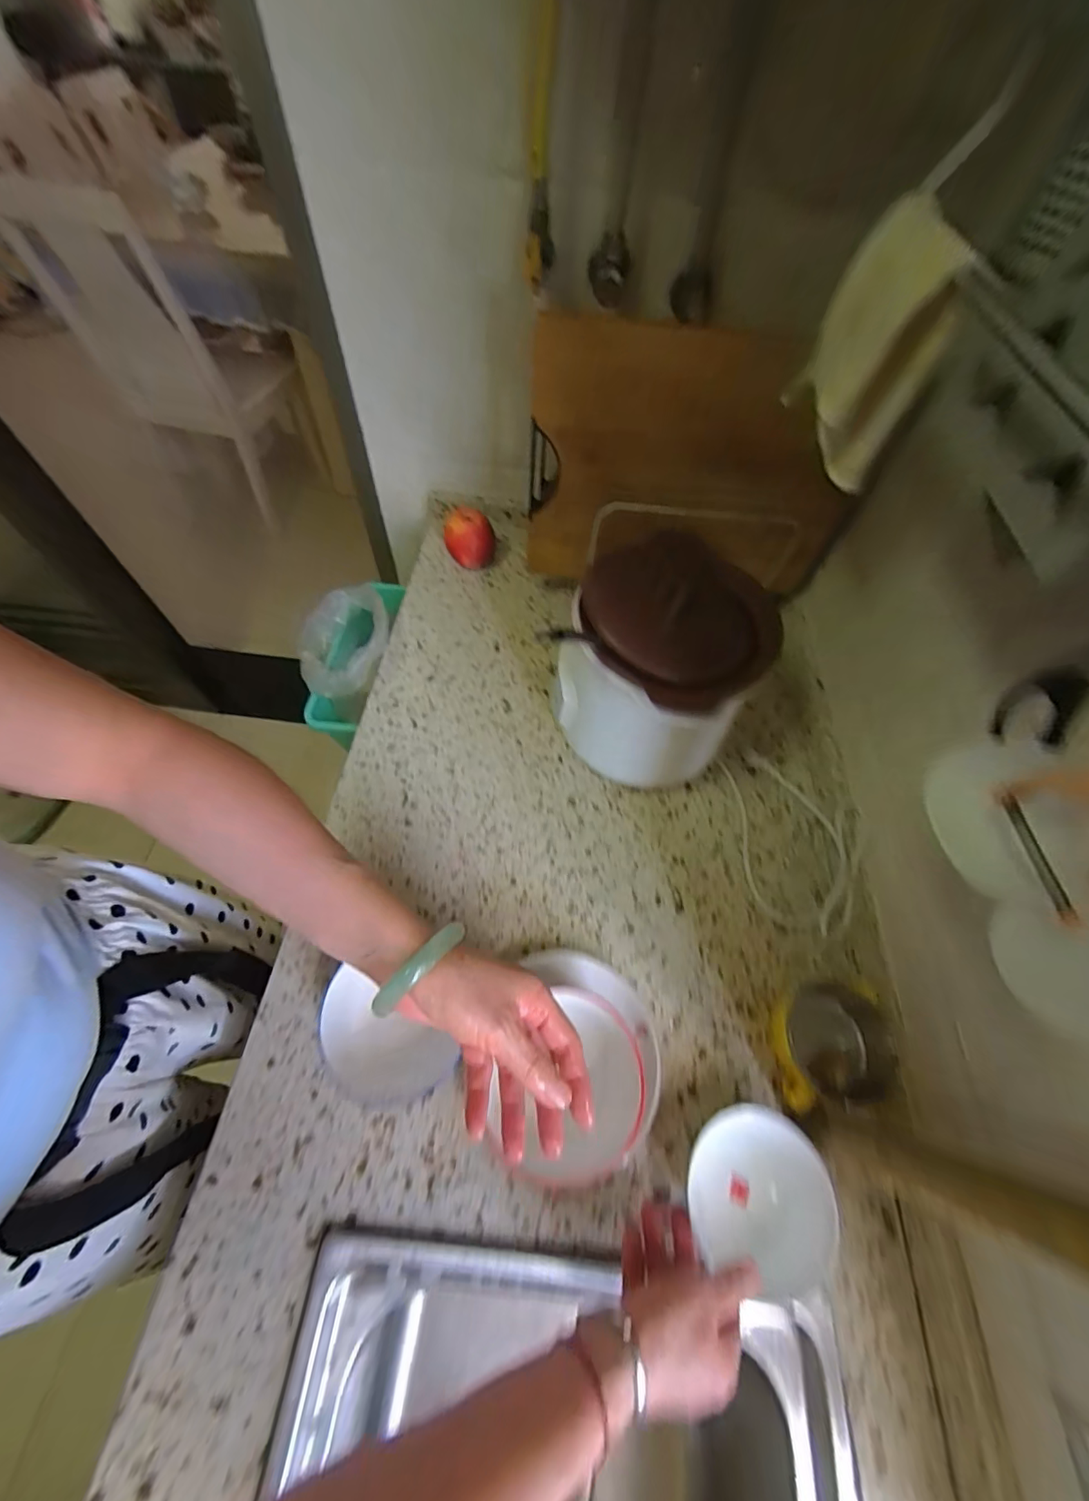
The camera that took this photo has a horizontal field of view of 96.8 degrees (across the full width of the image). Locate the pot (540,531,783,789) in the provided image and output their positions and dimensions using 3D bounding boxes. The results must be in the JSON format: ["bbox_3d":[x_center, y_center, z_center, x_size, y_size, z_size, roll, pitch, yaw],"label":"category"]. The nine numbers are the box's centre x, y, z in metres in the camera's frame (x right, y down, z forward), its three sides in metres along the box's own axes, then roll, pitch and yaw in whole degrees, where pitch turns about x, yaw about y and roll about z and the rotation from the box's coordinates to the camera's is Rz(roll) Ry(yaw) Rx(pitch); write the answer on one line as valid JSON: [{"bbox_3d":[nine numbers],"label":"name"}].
[{"bbox_3d":[0.111,-0.087,0.534,0.216,0.239,0.207,15,60,5],"label":"pot"}]

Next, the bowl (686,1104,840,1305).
[{"bbox_3d":[0.172,0.352,0.387,0.098,0.061,0.110,5,60,-1],"label":"bowl"}]

